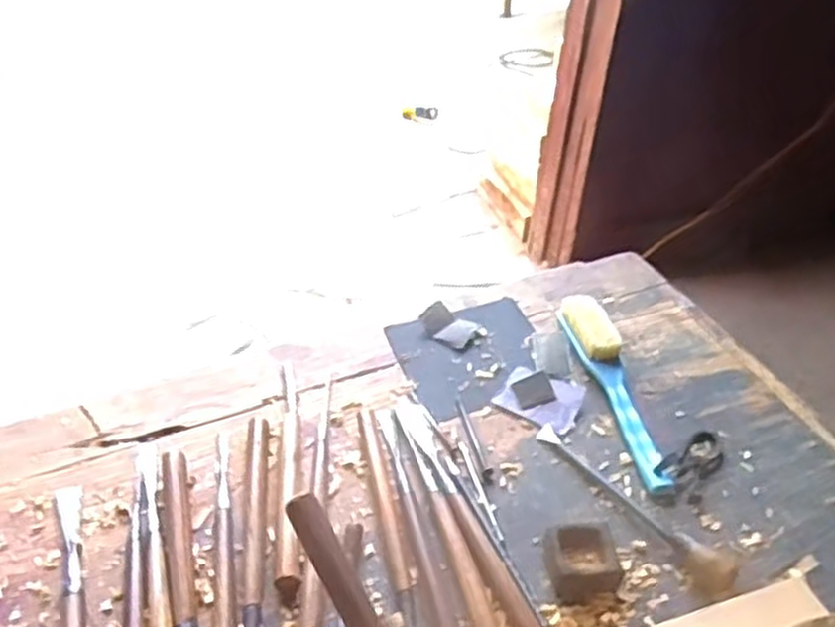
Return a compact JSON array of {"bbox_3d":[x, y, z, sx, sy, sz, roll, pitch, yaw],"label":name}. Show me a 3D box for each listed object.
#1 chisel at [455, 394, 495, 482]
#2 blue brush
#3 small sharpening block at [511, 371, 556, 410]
[{"bbox_3d":[0.047,0.106,0.685,0.011,0.004,0.095,-9,42,-13],"label":"chisel"},{"bbox_3d":[0.177,0.062,0.722,0.039,0.035,0.225,-4,41,-7],"label":"blue brush"},{"bbox_3d":[0.106,0.070,0.722,0.038,0.009,0.029,-14,43,-18],"label":"small sharpening block"}]

